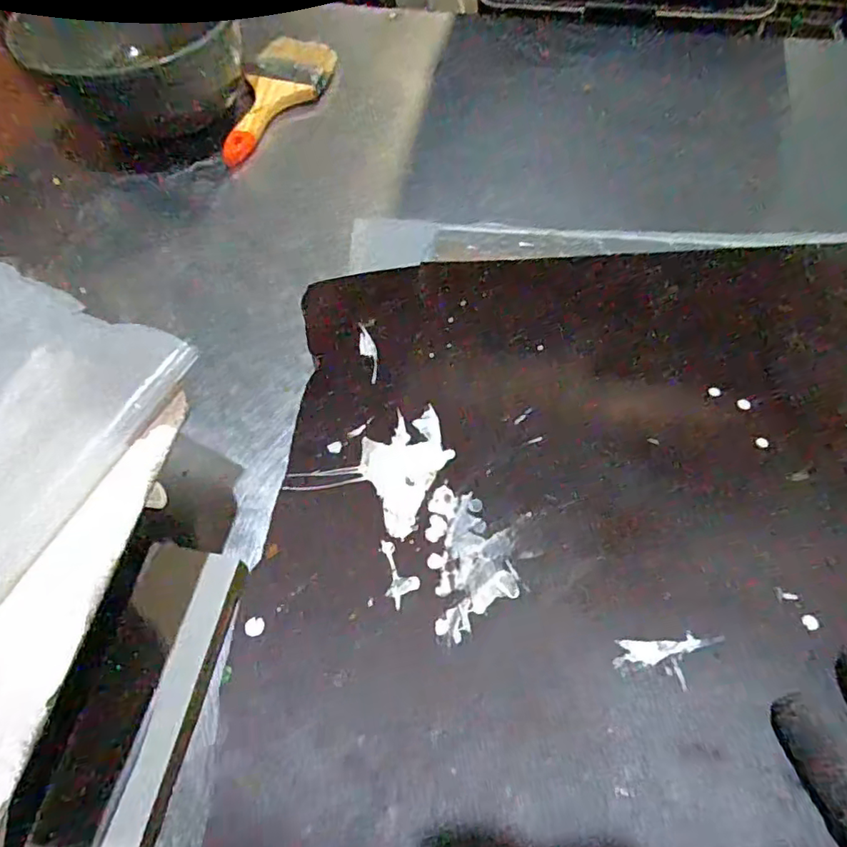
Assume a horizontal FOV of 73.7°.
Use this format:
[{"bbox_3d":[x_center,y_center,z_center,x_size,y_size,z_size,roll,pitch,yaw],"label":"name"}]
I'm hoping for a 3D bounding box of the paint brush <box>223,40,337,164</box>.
[{"bbox_3d":[-0.183,-0.386,0.674,0.102,0.021,0.199,19,71,13],"label":"paint brush"}]

